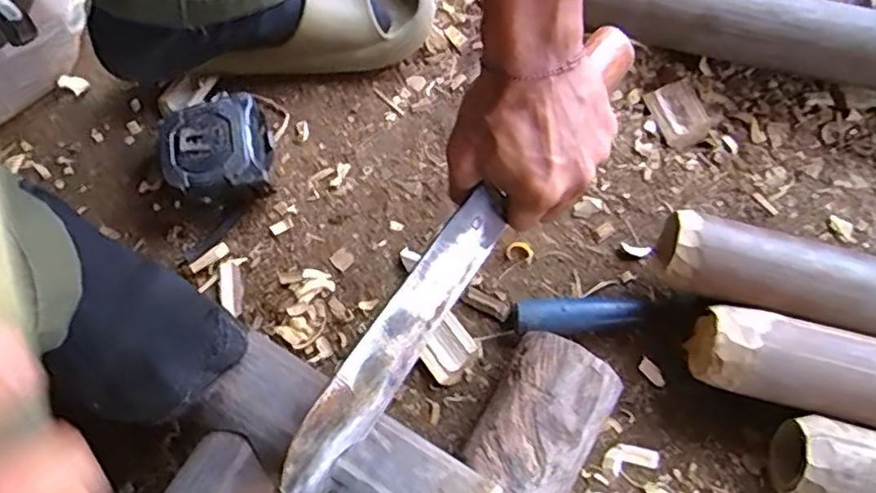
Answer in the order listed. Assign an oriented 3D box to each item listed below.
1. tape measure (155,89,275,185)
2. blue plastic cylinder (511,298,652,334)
[{"bbox_3d":[-0.178,-0.079,0.509,0.079,0.043,0.082,-10,70,-2],"label":"tape measure"},{"bbox_3d":[0.107,0.051,0.469,0.100,0.020,0.023,-3,69,0],"label":"blue plastic cylinder"}]

